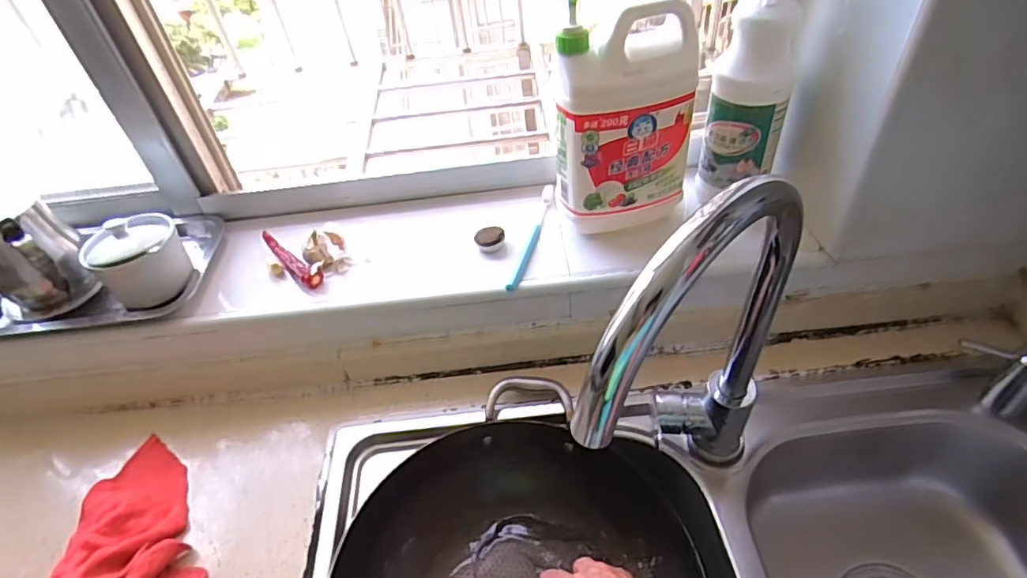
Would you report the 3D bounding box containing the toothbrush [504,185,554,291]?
[{"bbox_3d":[0.023,-0.061,0.664,0.015,0.016,0.176,10,49,13],"label":"toothbrush"}]

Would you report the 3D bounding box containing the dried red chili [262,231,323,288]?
[{"bbox_3d":[-0.262,-0.038,0.668,0.020,0.019,0.117,-37,52,-26],"label":"dried red chili"}]

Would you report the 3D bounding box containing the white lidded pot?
[{"bbox_3d":[-0.414,-0.034,0.633,0.094,0.080,0.083,-37,52,-26],"label":"white lidded pot"}]

